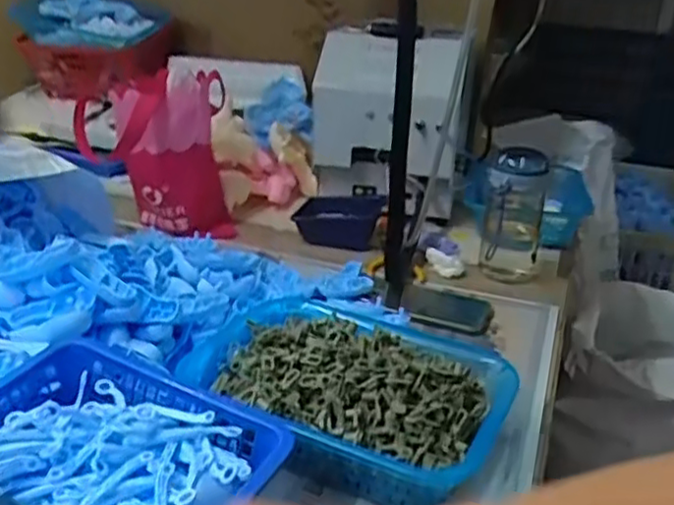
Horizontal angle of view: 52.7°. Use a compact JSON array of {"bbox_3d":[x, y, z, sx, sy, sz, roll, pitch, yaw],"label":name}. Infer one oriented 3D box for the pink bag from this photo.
[{"bbox_3d":[-0.258,-0.146,0.986,0.199,0.212,0.143,-1,24,-12],"label":"pink bag"}]

